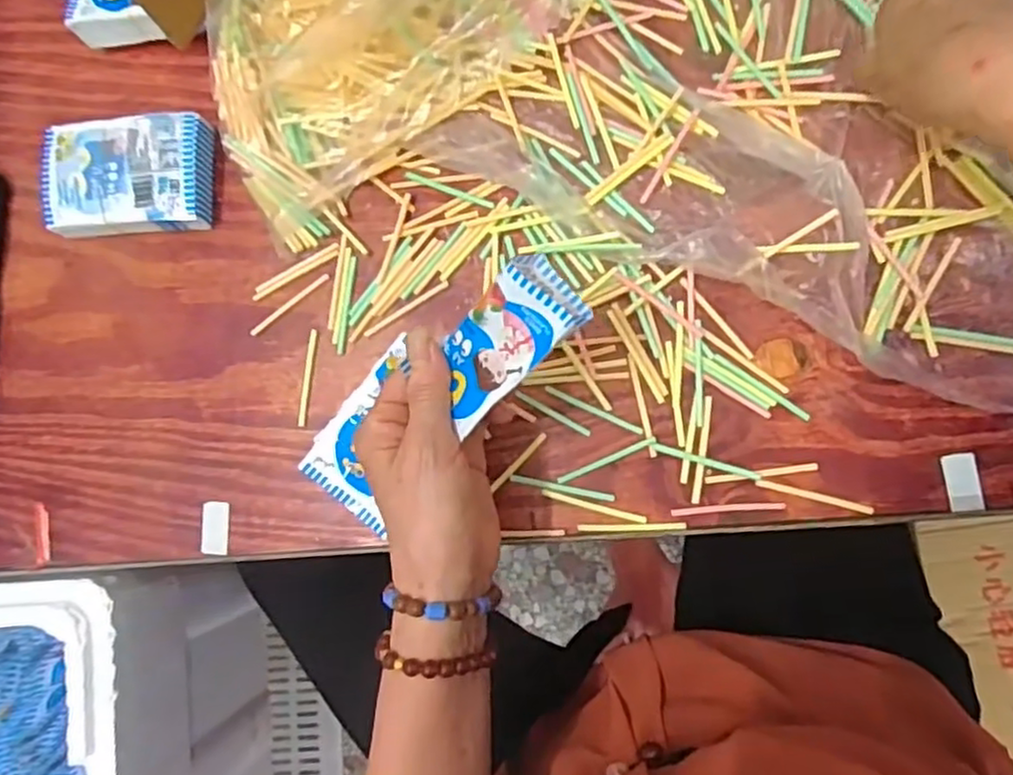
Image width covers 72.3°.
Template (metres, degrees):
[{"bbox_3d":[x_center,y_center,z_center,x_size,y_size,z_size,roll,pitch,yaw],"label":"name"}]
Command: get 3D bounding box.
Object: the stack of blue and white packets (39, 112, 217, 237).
[{"bbox_3d":[-0.244,-0.137,0.452,0.108,0.027,0.073,-4,84,7],"label":"stack of blue and white packets"}]

